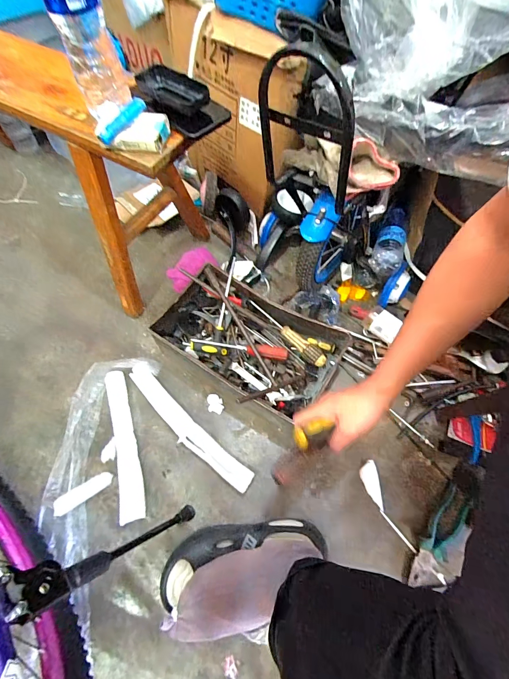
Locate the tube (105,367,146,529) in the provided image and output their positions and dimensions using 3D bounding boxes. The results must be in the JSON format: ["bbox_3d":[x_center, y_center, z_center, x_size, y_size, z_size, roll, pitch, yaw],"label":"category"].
[{"bbox_3d":[-0.261,0.202,0.641,0.043,0.024,0.289,-16,64,-8],"label":"tube"}]

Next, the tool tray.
[{"bbox_3d":[-0.014,-0.002,0.684,0.351,0.111,0.221,31,67,15],"label":"tool tray"}]

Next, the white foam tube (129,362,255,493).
[{"bbox_3d":[-0.136,0.173,0.647,0.335,0.038,0.055,40,70,19],"label":"white foam tube"}]

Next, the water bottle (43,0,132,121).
[{"bbox_3d":[-0.204,-0.376,0.373,0.063,0.220,0.060,-20,64,-10],"label":"water bottle"}]

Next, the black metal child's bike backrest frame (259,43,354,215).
[{"bbox_3d":[0.066,-0.262,0.411,0.139,0.186,0.031,30,67,15],"label":"black metal child's bike backrest frame"}]

